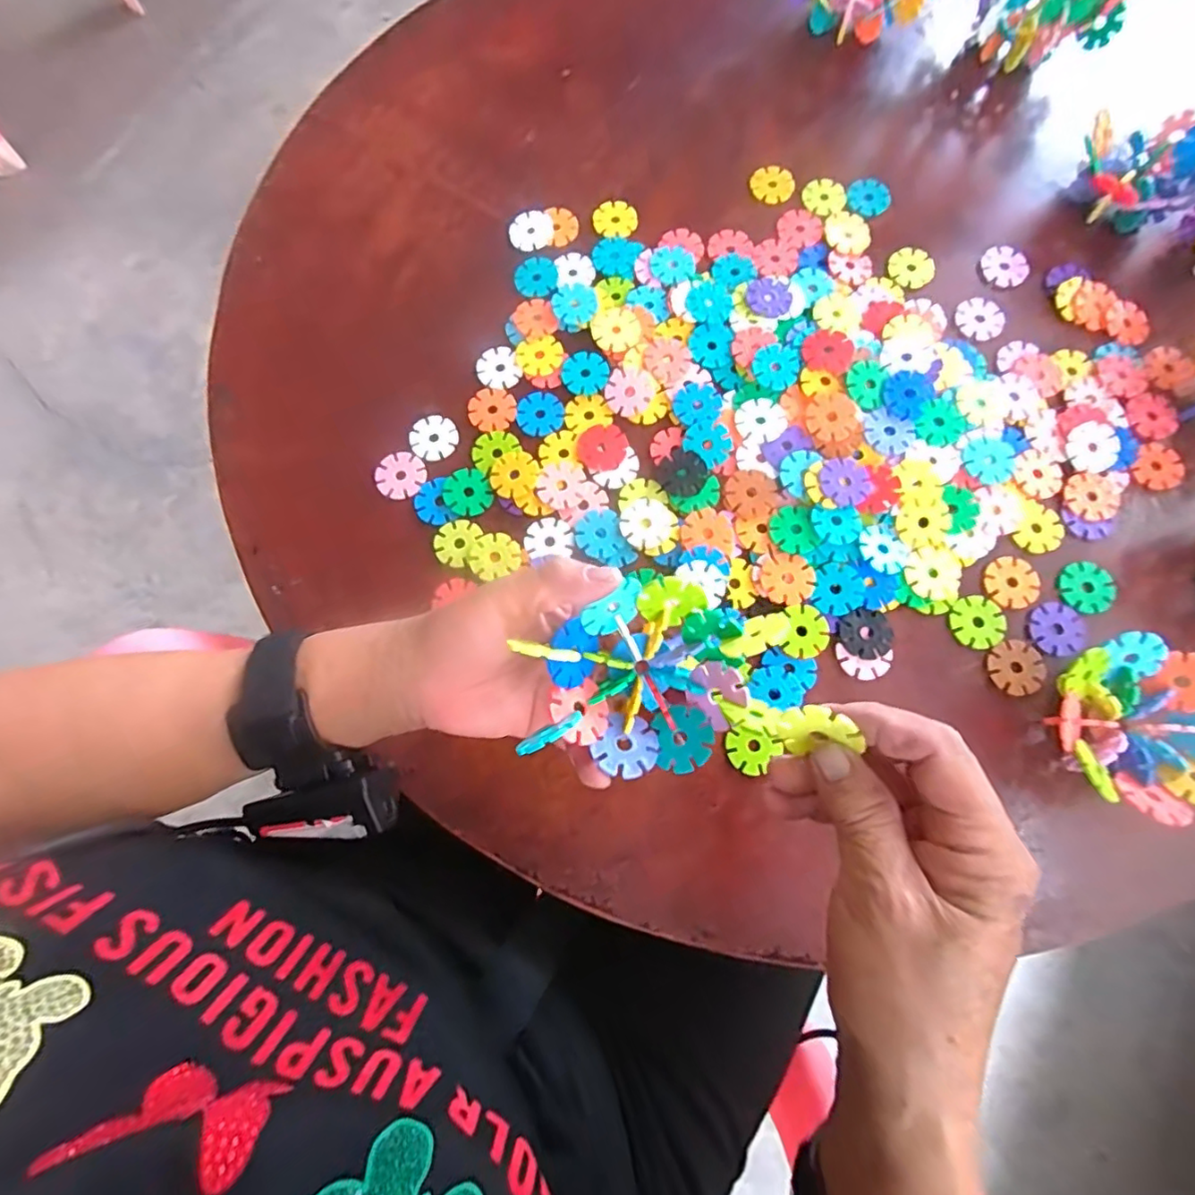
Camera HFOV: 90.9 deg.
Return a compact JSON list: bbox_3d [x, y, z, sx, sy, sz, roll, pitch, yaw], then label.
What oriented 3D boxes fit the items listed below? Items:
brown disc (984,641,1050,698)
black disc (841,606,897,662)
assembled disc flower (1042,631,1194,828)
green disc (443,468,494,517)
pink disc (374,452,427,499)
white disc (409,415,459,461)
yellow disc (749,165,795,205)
[{"bbox_3d":[0.248,0.041,0.346,0.032,0.004,0.031,0,77,2],"label":"brown disc"},{"bbox_3d":[0.160,0.021,0.348,0.030,0.004,0.030,-19,77,-3],"label":"black disc"},{"bbox_3d":[0.288,0.070,0.320,0.088,0.040,0.087,-23,77,-4],"label":"assembled disc flower"},{"bbox_3d":[-0.083,-0.068,0.377,0.030,0.004,0.032,1,81,-7],"label":"green disc"},{"bbox_3d":[-0.129,-0.080,0.386,0.032,0.004,0.030,-1,81,-5],"label":"pink disc"},{"bbox_3d":[-0.109,-0.106,0.393,0.031,0.004,0.029,1,83,-4],"label":"white disc"},{"bbox_3d":[0.131,-0.307,0.438,0.031,0.005,0.029,0,77,2],"label":"yellow disc"}]

